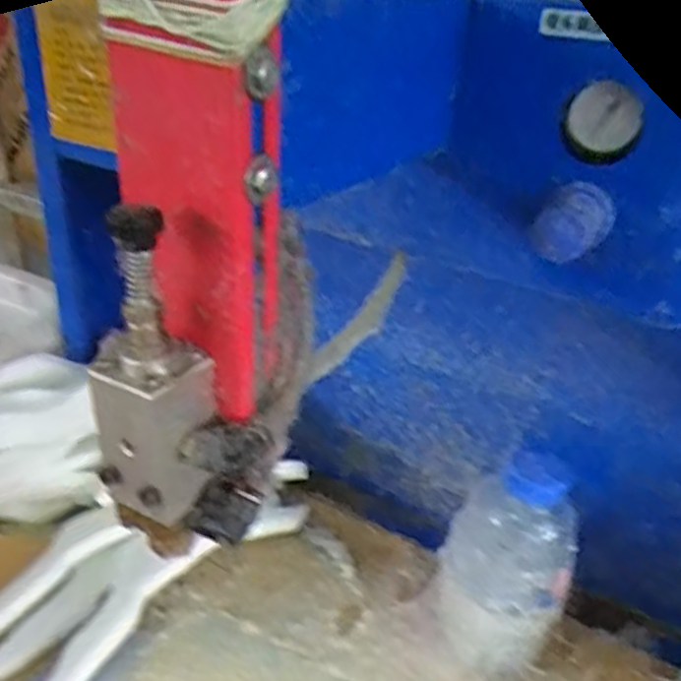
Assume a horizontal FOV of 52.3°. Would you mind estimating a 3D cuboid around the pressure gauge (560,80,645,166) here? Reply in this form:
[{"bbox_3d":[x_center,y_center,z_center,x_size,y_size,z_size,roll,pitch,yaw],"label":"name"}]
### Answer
[{"bbox_3d":[0.134,-0.111,0.357,0.038,0.038,0.017,16,32,20],"label":"pressure gauge"}]

